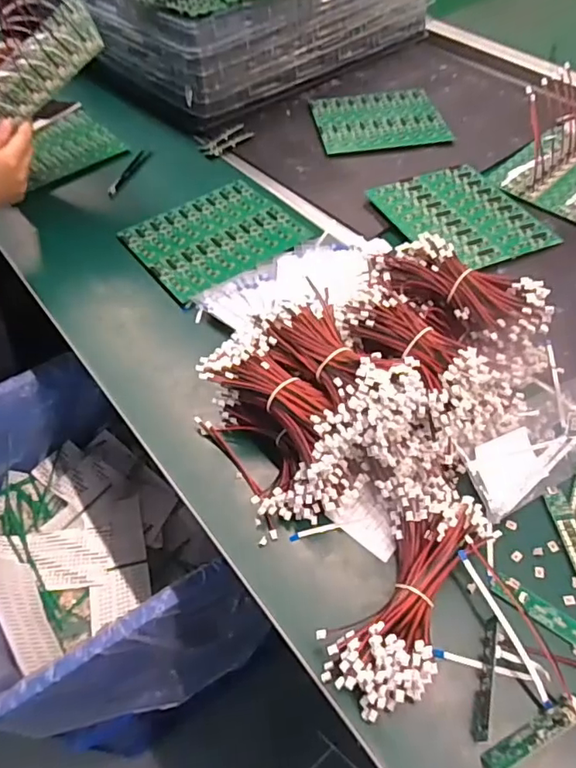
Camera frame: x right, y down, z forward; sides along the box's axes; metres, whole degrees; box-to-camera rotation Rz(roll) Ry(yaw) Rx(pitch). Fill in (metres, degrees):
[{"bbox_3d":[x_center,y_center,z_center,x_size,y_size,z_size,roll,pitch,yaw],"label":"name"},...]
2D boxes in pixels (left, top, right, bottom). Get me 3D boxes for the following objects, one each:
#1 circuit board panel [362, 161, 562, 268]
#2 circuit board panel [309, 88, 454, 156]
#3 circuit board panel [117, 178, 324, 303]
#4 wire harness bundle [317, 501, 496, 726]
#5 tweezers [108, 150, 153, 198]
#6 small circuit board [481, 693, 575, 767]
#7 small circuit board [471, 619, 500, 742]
[{"bbox_3d":[0.224,-0.220,0.703,0.167,0.007,0.195,-22,55,-15],"label":"circuit board panel"},{"bbox_3d":[0.140,-0.418,0.850,0.191,0.009,0.162,-11,53,-7],"label":"circuit board panel"},{"bbox_3d":[-0.092,-0.195,0.707,0.200,0.007,0.177,-33,58,-21],"label":"circuit board panel"},{"bbox_3d":[0.096,0.157,0.415,0.078,0.045,0.175,29,59,22],"label":"wire harness bundle"},{"bbox_3d":[-0.235,-0.312,0.801,0.018,0.004,0.119,14,54,12],"label":"tweezers"},{"bbox_3d":[0.170,0.236,0.368,0.082,0.015,0.015,-23,55,-15],"label":"small circuit board"},{"bbox_3d":[0.145,0.211,0.393,0.007,0.021,0.081,15,55,13],"label":"small circuit board"}]

